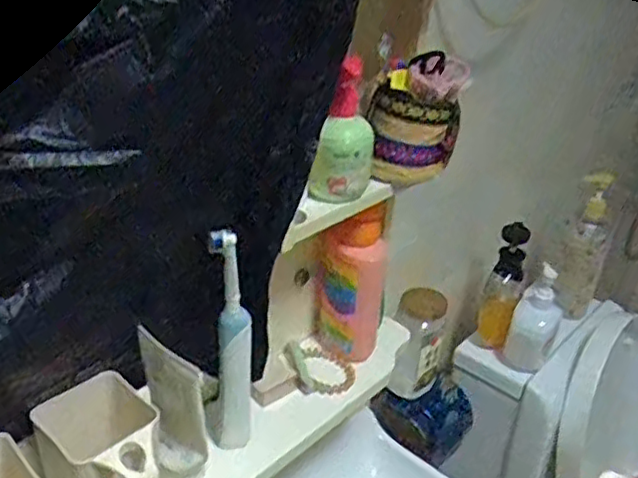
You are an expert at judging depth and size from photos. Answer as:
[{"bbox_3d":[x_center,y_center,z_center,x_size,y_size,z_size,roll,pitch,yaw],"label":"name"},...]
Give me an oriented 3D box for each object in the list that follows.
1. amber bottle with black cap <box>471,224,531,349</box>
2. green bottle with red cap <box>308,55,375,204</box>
[{"bbox_3d":[0.304,0.082,1.082,0.068,0.226,0.056,15,31,19],"label":"amber bottle with black cap"},{"bbox_3d":[0.023,-0.094,0.578,0.050,0.119,0.040,7,29,6],"label":"green bottle with red cap"}]

